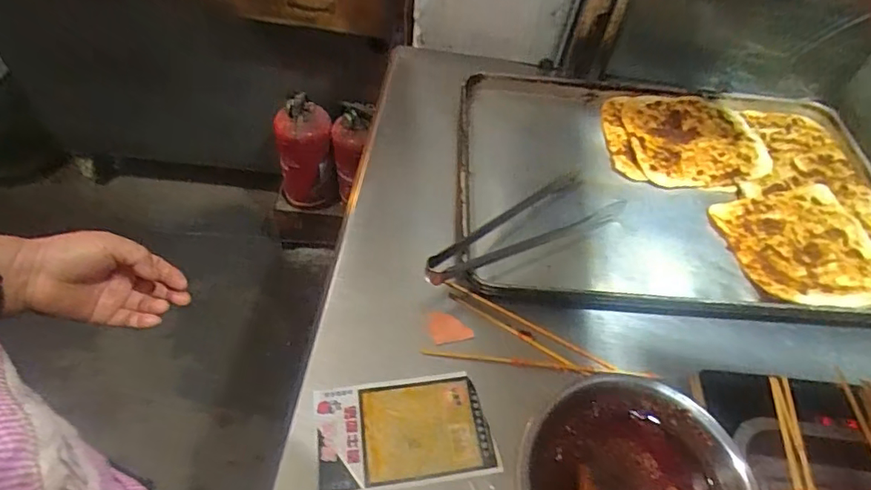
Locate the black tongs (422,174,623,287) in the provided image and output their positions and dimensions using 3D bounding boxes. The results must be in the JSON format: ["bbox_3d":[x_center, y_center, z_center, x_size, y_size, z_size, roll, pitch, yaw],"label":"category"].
[{"bbox_3d":[0.108,-0.024,0.651,0.297,0.053,0.084,-22,59,-20],"label":"black tongs"}]

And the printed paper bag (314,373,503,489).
[{"bbox_3d":[-0.031,0.185,0.517,0.168,0.013,0.100,-7,51,-7],"label":"printed paper bag"}]

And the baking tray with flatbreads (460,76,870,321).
[{"bbox_3d":[0.333,-0.098,0.730,0.615,0.036,0.420,5,53,-3],"label":"baking tray with flatbreads"}]

